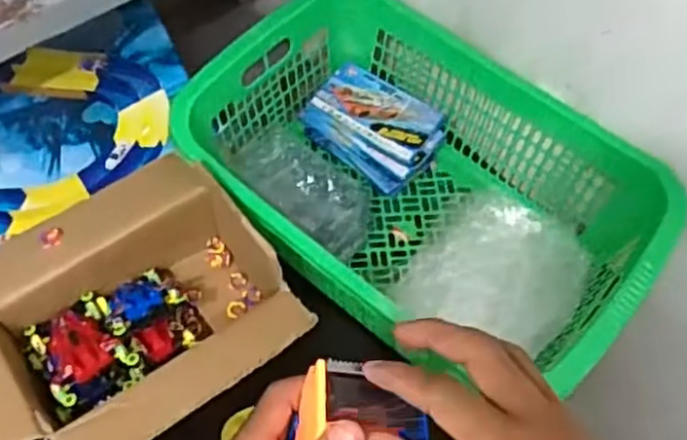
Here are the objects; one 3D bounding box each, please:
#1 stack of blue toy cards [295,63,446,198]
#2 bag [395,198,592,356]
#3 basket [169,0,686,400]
[{"bbox_3d":[0.042,-0.131,1.004,0.184,0.060,0.131,35,65,16],"label":"stack of blue toy cards"},{"bbox_3d":[0.200,0.056,0.914,0.207,0.054,0.215,21,62,9],"label":"bag"},{"bbox_3d":[0.094,-0.033,0.893,0.399,0.197,0.549,-39,69,-21],"label":"basket"}]

